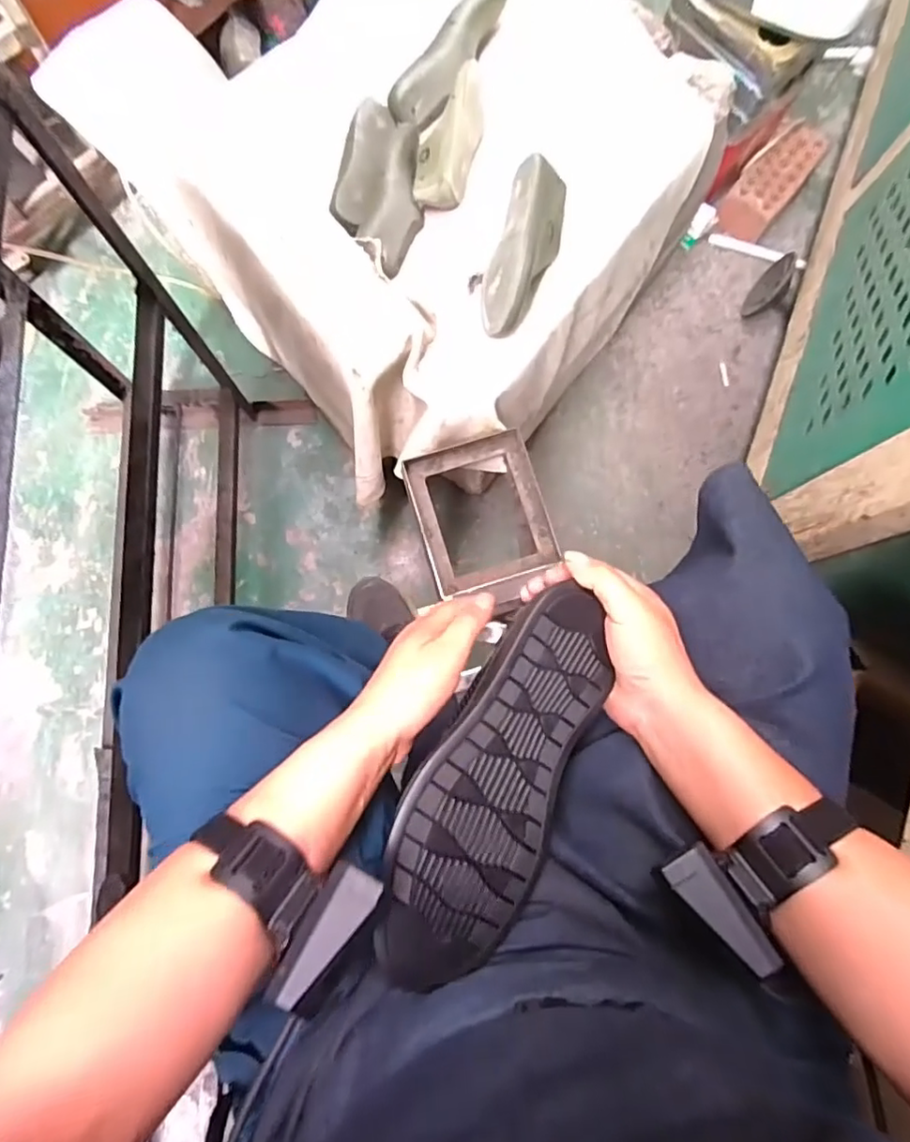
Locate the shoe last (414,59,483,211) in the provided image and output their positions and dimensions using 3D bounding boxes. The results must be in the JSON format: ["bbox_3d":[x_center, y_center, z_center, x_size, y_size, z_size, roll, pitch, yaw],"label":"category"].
[{"bbox_3d":[-0.008,-0.712,0.952,0.095,0.071,0.255,12,80,1],"label":"shoe last"}]

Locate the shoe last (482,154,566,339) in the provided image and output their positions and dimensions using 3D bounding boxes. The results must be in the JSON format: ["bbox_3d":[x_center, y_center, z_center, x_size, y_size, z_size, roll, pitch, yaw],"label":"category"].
[{"bbox_3d":[0.097,-0.456,0.837,0.089,0.075,0.240,19,80,2],"label":"shoe last"}]

